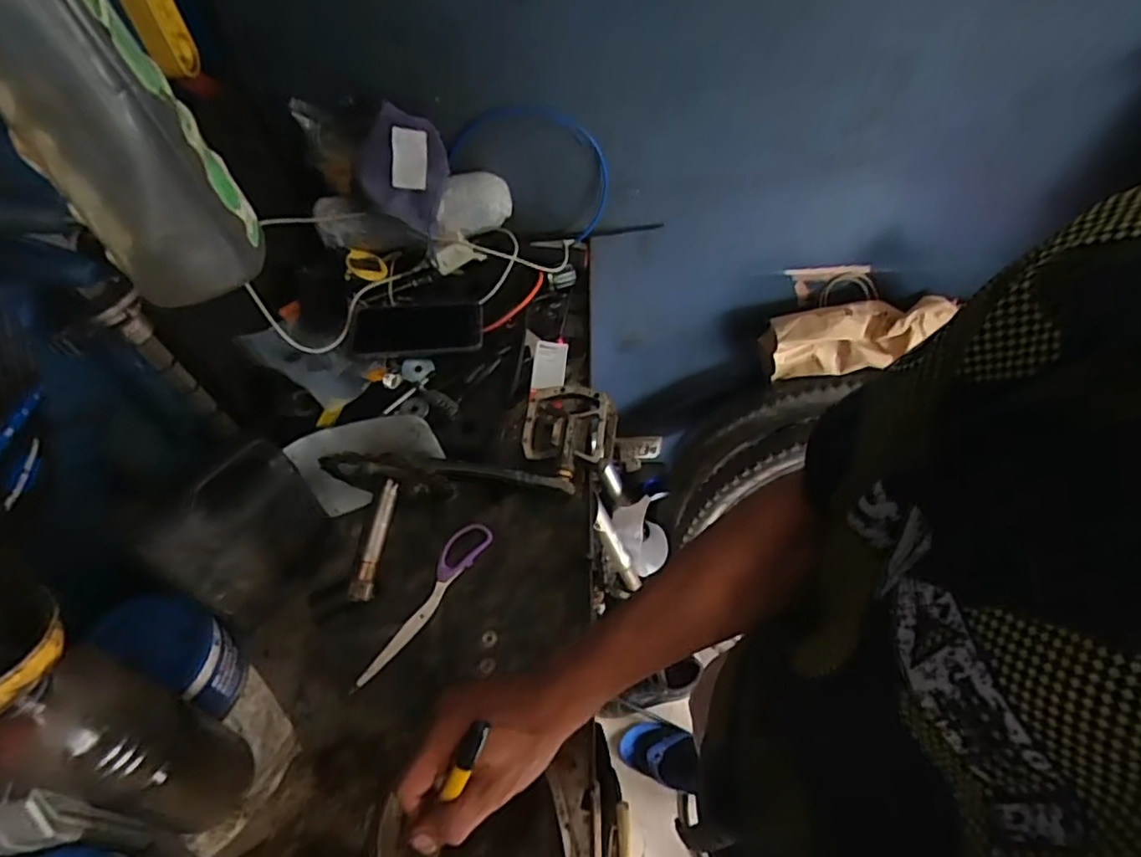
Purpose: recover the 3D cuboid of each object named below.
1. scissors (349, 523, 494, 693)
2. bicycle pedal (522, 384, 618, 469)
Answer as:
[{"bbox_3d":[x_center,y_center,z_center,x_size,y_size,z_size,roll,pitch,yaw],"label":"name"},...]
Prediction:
[{"bbox_3d":[-0.148,0.170,0.626,0.034,0.009,0.193,29,60,20],"label":"scissors"},{"bbox_3d":[0.000,-0.004,0.715,0.104,0.028,0.096,5,54,5],"label":"bicycle pedal"}]

